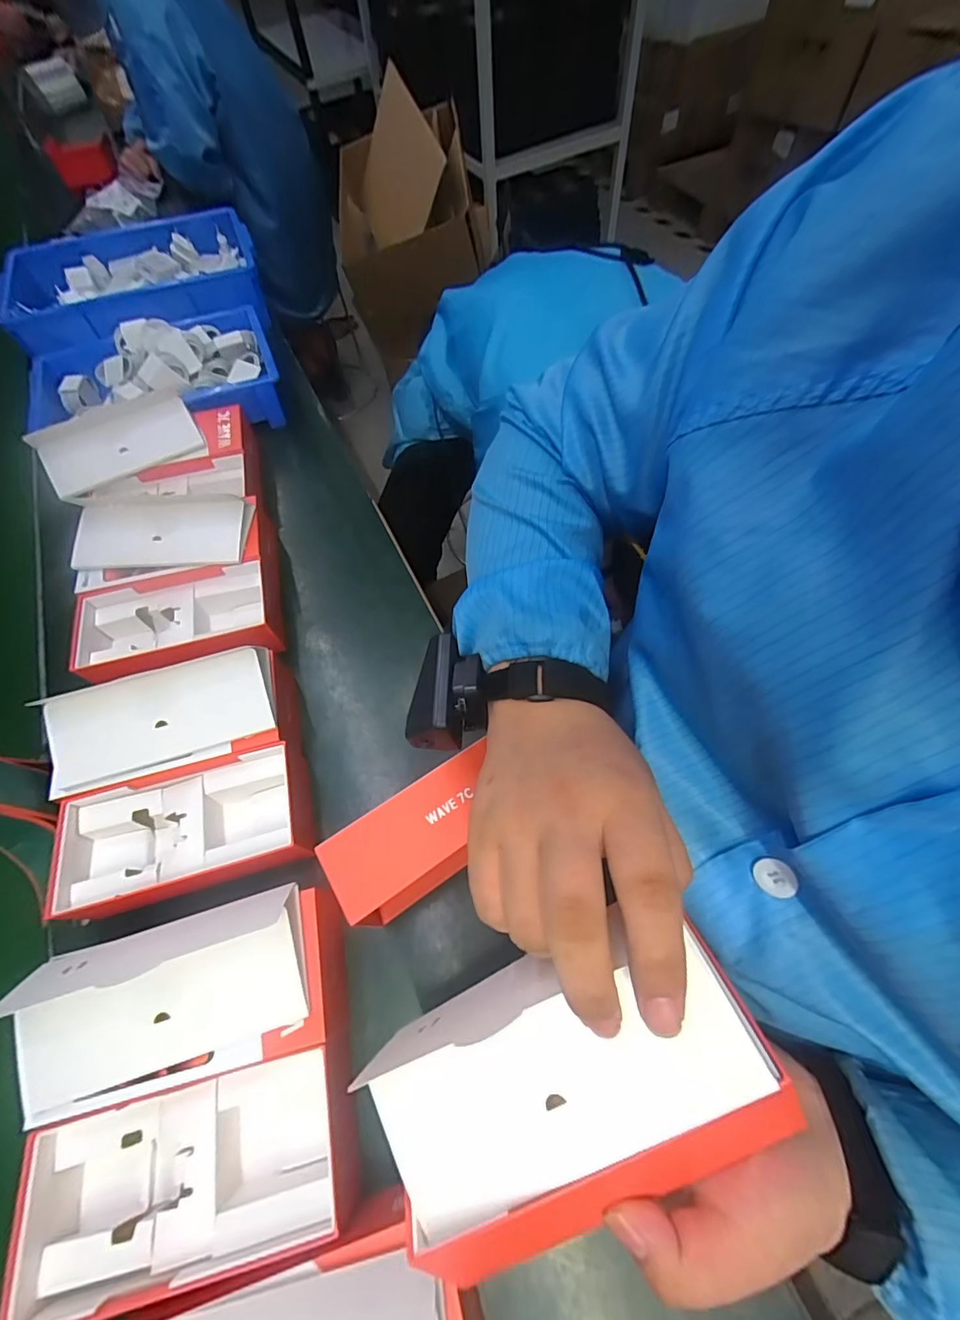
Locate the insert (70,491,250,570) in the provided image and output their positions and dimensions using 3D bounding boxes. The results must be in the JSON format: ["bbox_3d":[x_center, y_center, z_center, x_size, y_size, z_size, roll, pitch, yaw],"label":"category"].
[{"bbox_3d":[-0.327,-0.132,0.498,0.164,0.018,0.071,-3,90,-4],"label":"insert"}]

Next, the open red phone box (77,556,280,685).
[{"bbox_3d":[-0.306,-0.034,0.496,0.198,0.058,0.107,-19,64,-6],"label":"open red phone box"}]

